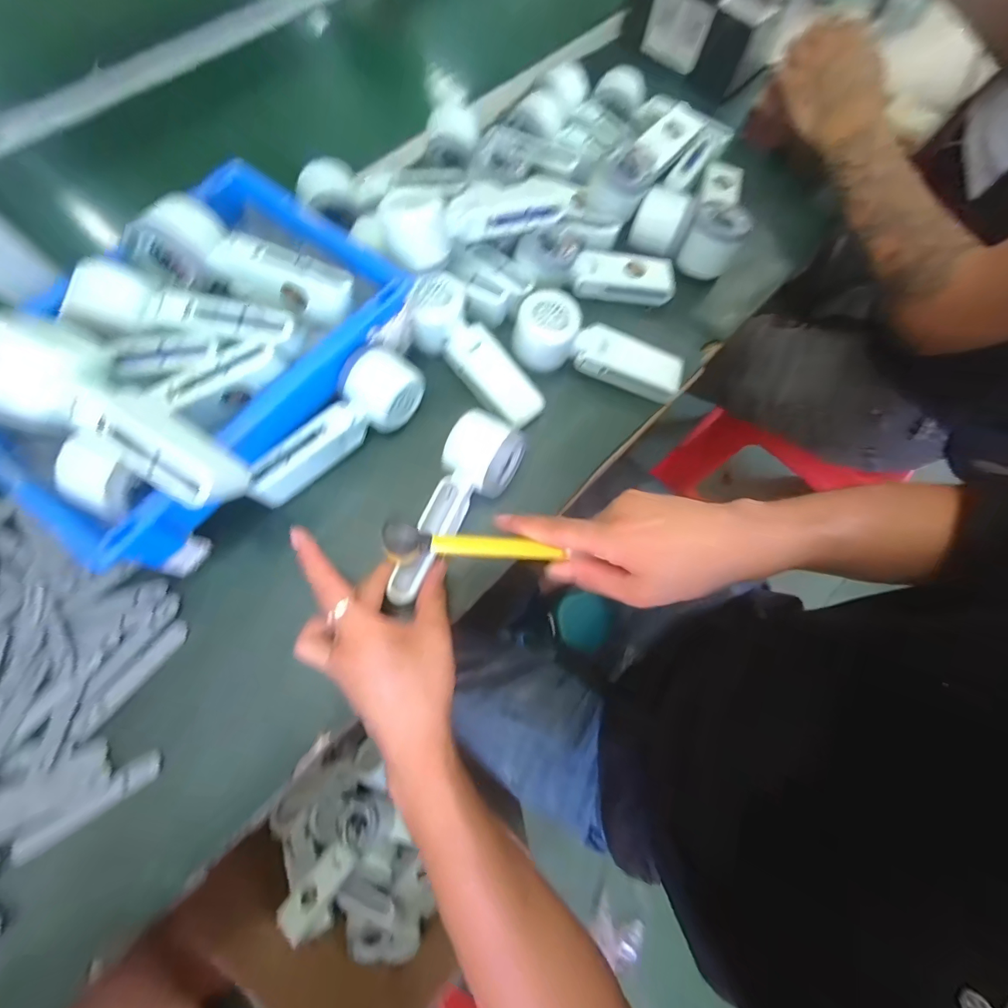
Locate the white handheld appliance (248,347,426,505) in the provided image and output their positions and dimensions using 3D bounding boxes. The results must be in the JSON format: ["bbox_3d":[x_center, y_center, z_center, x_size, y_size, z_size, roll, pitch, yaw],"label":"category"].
[{"bbox_3d":[-0.141,-0.061,0.389,0.062,0.046,0.165,33,73,9],"label":"white handheld appliance"}]

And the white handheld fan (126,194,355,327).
[{"bbox_3d":[-0.207,-0.197,0.369,0.166,0.050,0.060,14,71,-12],"label":"white handheld fan"}]

